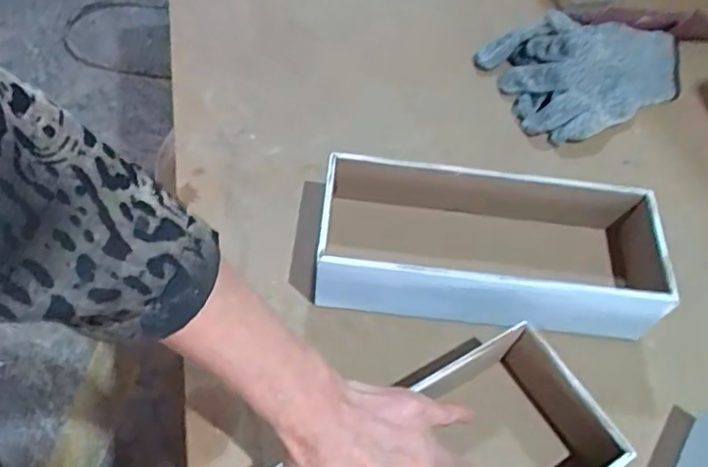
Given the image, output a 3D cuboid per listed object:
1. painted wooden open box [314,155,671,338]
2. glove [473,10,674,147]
[{"bbox_3d":[0.105,0.014,0.484,0.264,0.079,0.114,8,55,1],"label":"painted wooden open box"},{"bbox_3d":[0.244,-0.173,0.626,0.189,0.063,0.142,-16,58,-15],"label":"glove"}]

